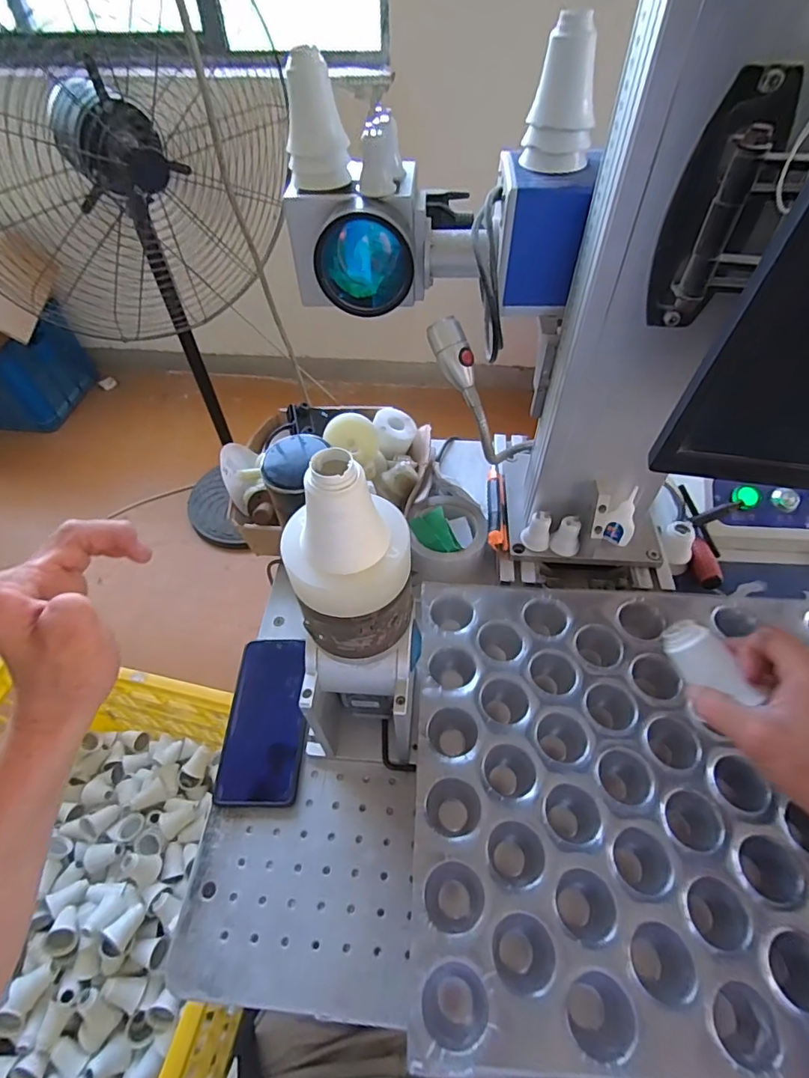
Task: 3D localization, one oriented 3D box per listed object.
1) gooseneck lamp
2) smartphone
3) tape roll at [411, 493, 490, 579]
[{"bbox_3d":[0.066,-0.126,0.455,0.032,0.149,0.051,-5,44,41],"label":"gooseneck lamp"},{"bbox_3d":[-0.135,0.174,0.497,0.076,0.016,0.159,-3,58,5],"label":"smartphone"},{"bbox_3d":[0.049,-0.003,0.588,0.092,0.040,0.104,1,53,2],"label":"tape roll"}]

